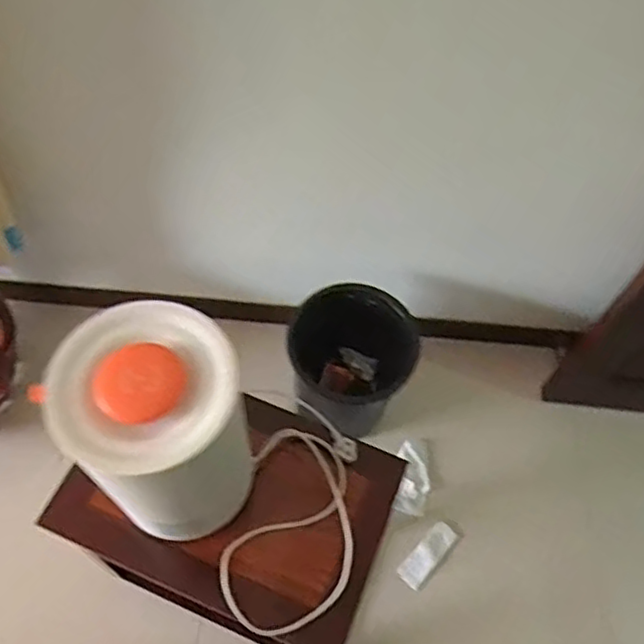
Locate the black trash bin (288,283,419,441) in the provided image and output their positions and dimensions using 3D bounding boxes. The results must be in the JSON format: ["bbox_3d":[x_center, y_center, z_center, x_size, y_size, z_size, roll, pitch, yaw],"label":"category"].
[{"bbox_3d":[0.044,0.072,1.437,0.271,0.245,0.234,35,63,15],"label":"black trash bin"}]

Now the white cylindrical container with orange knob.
[{"bbox_3d":[-0.190,0.130,0.828,0.192,0.302,0.175,2,60,-3],"label":"white cylindrical container with orange knob"}]

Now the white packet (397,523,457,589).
[{"bbox_3d":[0.213,0.467,1.341,0.052,0.007,0.142,40,65,18],"label":"white packet"}]

